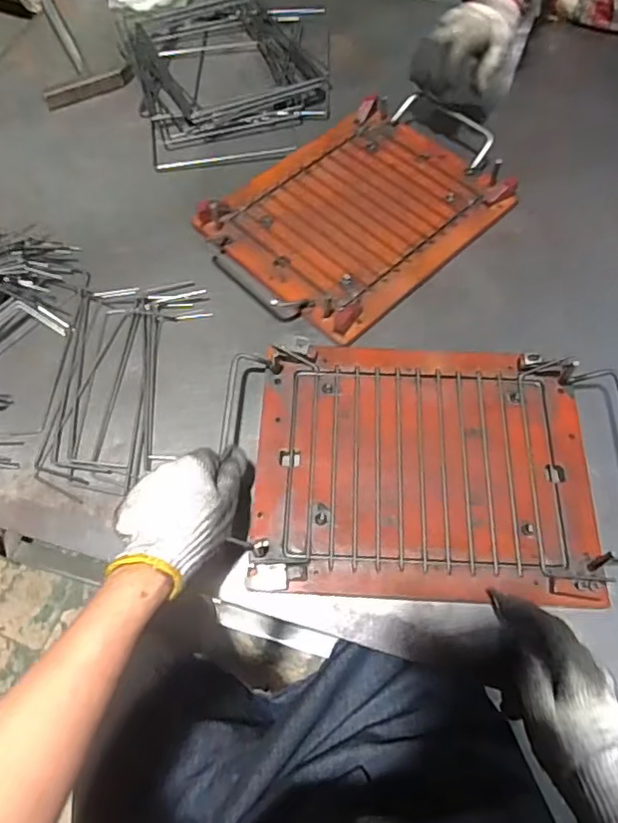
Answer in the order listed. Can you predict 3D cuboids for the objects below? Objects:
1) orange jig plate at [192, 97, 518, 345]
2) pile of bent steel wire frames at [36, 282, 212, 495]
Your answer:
[{"bbox_3d":[0.056,-0.236,0.683,0.299,0.024,0.248,-42,70,-17],"label":"orange jig plate"},{"bbox_3d":[-0.187,-0.031,0.594,0.130,0.011,0.229,3,64,3],"label":"pile of bent steel wire frames"}]

